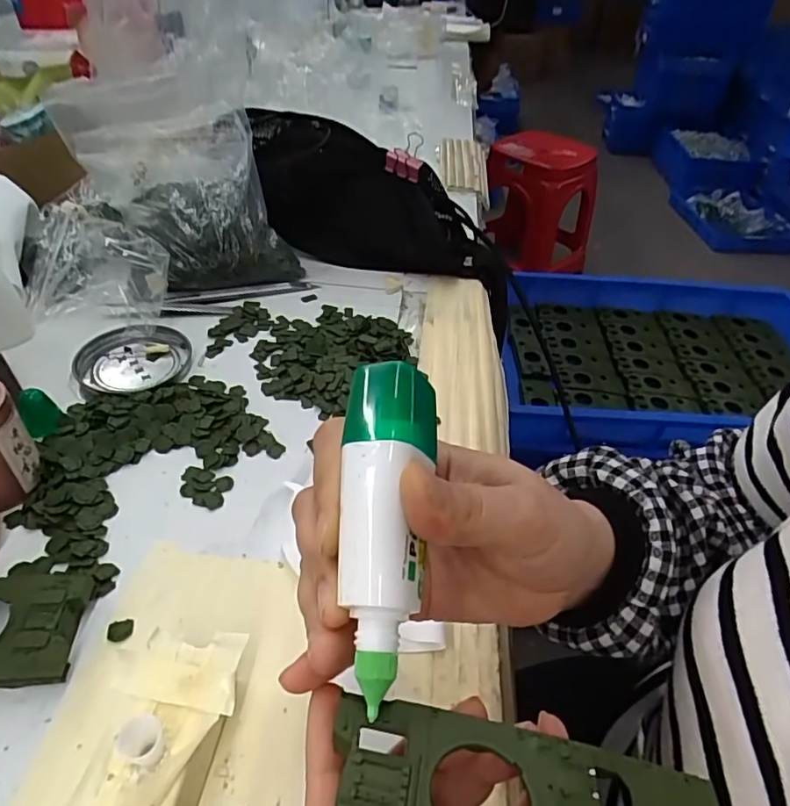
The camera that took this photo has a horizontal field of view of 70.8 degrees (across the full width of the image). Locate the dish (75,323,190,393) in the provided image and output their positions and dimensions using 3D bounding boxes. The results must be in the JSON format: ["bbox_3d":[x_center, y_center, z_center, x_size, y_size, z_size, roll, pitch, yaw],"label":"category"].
[{"bbox_3d":[-0.194,-0.033,0.416,0.077,0.012,0.066,-13,45,-17],"label":"dish"}]

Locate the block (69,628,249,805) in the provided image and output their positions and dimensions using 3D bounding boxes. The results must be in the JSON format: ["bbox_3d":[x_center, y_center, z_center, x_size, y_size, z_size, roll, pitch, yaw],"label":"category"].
[{"bbox_3d":[-0.089,0.133,0.212,0.046,0.048,0.084,5,43,0],"label":"block"}]

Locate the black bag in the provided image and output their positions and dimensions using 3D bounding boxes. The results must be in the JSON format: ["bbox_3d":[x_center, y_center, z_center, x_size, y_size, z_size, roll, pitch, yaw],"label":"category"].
[{"bbox_3d":[-0.010,-0.185,0.536,0.300,0.116,0.098,27,44,-6],"label":"black bag"}]

